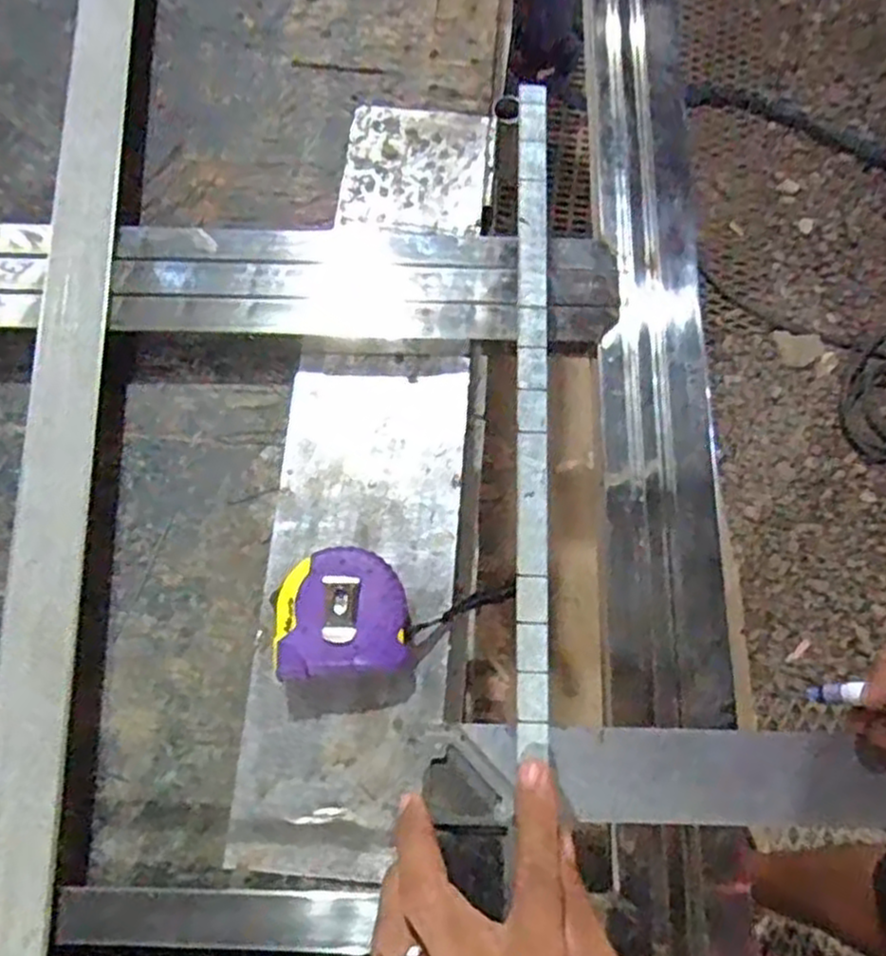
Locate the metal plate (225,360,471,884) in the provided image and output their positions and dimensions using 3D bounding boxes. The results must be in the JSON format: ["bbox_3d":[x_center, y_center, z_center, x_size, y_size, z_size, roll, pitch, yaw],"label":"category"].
[{"bbox_3d":[-0.051,0.071,0.443,0.109,0.006,0.292,4,72,2],"label":"metal plate"}]

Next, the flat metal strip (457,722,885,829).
[{"bbox_3d":[0.126,0.143,0.362,0.218,0.007,0.043,1,74,1],"label":"flat metal strip"}]

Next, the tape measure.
[{"bbox_3d":[-0.058,0.077,0.424,0.071,0.037,0.067,-6,72,-2],"label":"tape measure"}]

